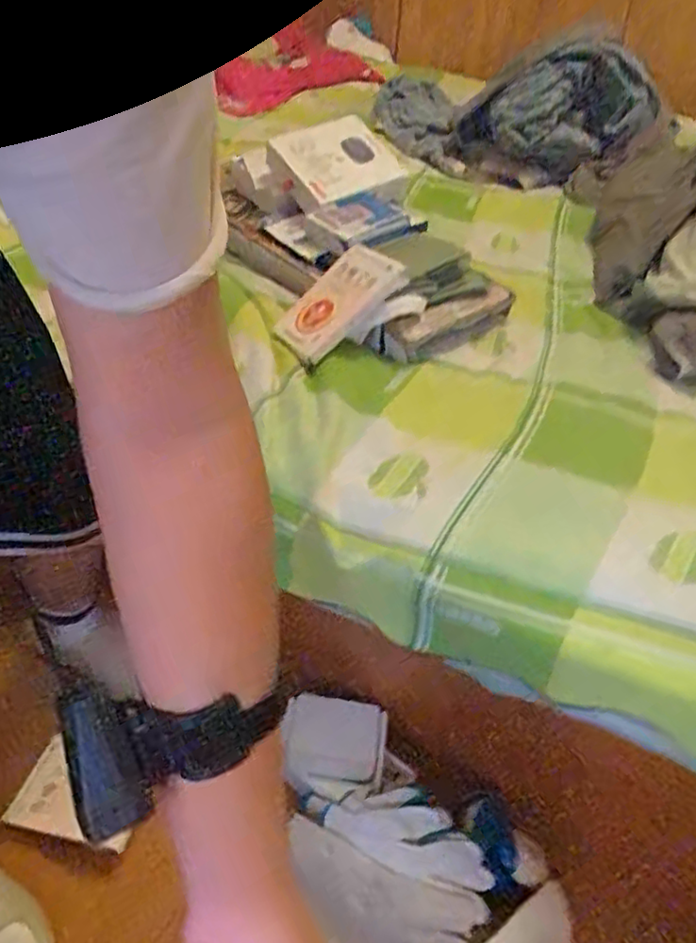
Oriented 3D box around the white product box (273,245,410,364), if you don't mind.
[{"bbox_3d":[-0.016,-0.224,0.855,0.166,0.018,0.103,-43,60,7],"label":"white product box"}]

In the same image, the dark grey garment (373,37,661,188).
[{"bbox_3d":[0.281,-0.697,1.287,0.656,0.077,0.277,24,90,40],"label":"dark grey garment"}]

